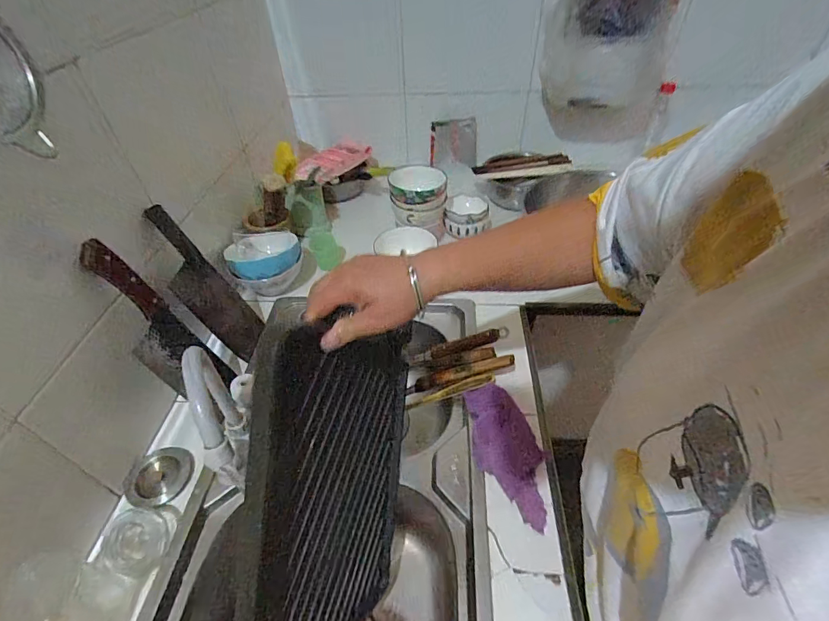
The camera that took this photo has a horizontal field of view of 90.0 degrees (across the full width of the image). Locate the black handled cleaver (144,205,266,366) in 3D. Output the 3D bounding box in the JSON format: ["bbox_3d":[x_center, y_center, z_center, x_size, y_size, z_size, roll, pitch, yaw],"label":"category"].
[{"bbox_3d":[-0.341,-0.033,0.676,0.020,0.262,0.111,-16,44,15],"label":"black handled cleaver"}]

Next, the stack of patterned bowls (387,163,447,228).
[{"bbox_3d":[0.007,-0.250,0.906,0.121,0.096,0.139,-6,45,-3],"label":"stack of patterned bowls"}]

